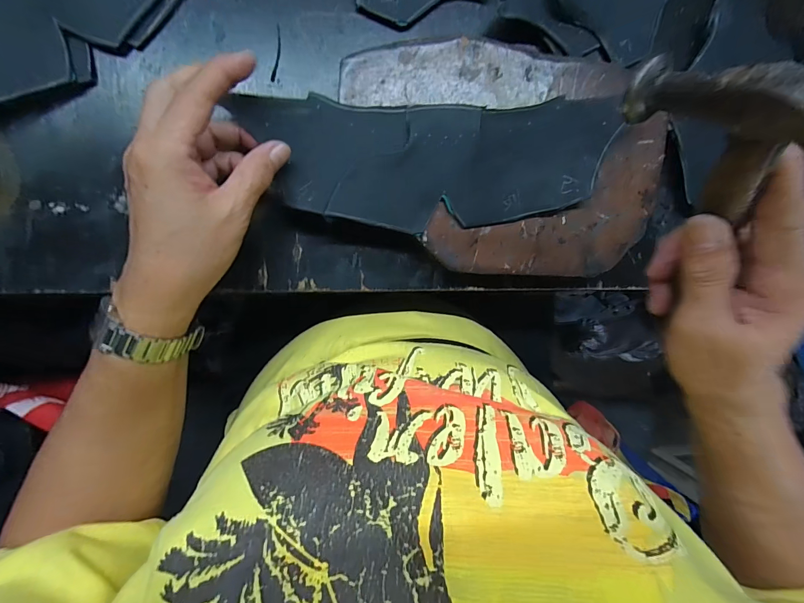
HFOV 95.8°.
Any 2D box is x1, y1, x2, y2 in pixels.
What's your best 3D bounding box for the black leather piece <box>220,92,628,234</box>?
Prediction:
[{"bbox_3d":[0.030,-0.103,0.270,0.267,0.012,0.088,-4,100,-9],"label":"black leather piece"}]

